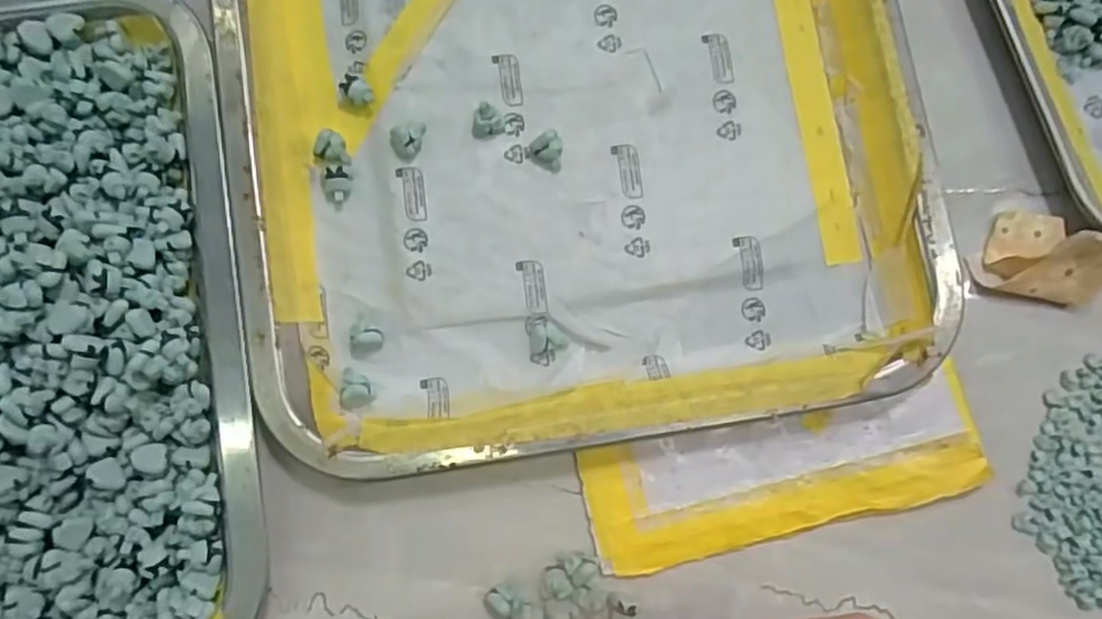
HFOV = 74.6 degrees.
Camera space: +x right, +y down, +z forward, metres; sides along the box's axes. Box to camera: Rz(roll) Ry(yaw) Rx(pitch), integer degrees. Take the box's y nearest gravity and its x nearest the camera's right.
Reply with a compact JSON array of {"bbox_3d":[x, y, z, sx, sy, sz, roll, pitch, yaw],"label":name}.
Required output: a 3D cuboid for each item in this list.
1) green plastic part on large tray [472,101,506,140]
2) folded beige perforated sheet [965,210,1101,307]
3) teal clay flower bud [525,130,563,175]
[{"bbox_3d":[-0.025,-0.076,0.290,0.013,0.011,0.011,-4,82,-2],"label":"green plastic part on large tray"},{"bbox_3d":[0.204,-0.023,0.284,0.056,0.032,0.038,8,82,0],"label":"folded beige perforated sheet"},{"bbox_3d":[-0.003,-0.063,0.288,0.014,0.011,0.014,3,82,-1],"label":"teal clay flower bud"}]

